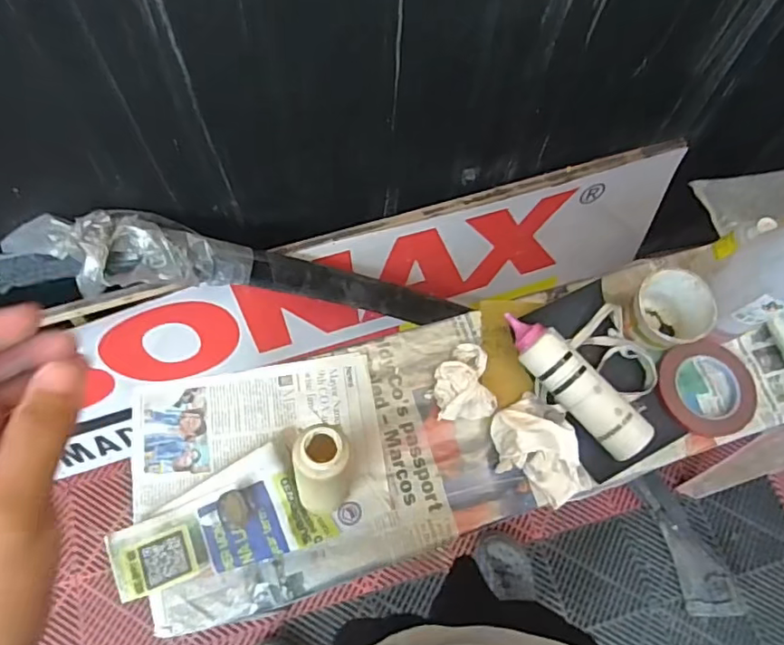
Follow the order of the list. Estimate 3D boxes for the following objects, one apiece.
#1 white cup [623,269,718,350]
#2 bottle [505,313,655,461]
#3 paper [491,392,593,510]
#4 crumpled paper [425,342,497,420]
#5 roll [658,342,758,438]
[{"bbox_3d":[0.331,-0.011,0.704,0.084,0.073,0.084,1,67,-3],"label":"white cup"},{"bbox_3d":[0.211,0.070,0.669,0.052,0.052,0.208,-41,75,-18],"label":"bottle"},{"bbox_3d":[0.169,0.147,0.658,0.096,0.043,0.123,-21,70,-12],"label":"paper"},{"bbox_3d":[0.082,0.071,0.690,0.073,0.030,0.089,-10,68,-7],"label":"crumpled paper"},{"bbox_3d":[0.390,0.080,0.705,0.122,0.017,0.112,1,67,-3],"label":"roll"}]

